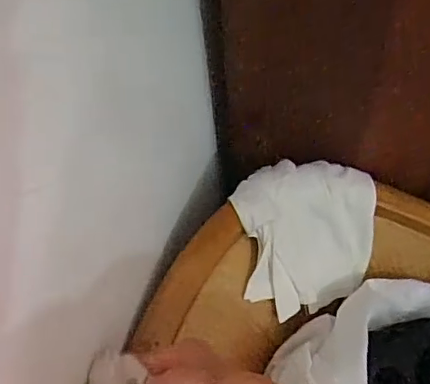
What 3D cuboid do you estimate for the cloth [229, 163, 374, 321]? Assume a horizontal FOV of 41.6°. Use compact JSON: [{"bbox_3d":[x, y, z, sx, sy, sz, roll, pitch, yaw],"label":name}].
[{"bbox_3d":[0.099,0.061,0.678,0.182,0.194,0.086,-9,18,-27],"label":"cloth"}]

